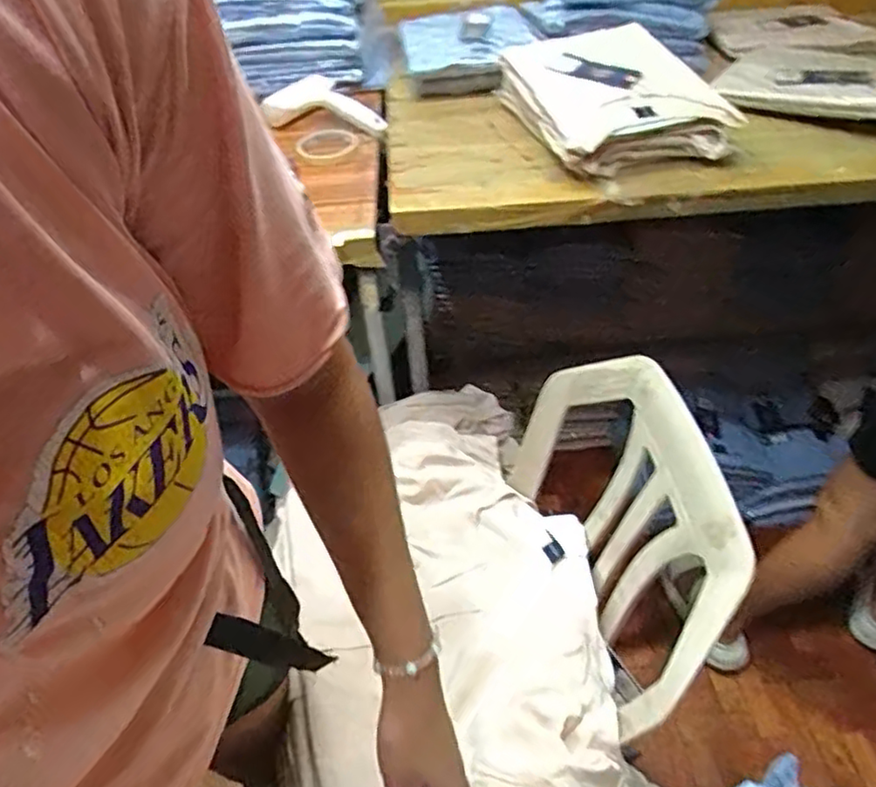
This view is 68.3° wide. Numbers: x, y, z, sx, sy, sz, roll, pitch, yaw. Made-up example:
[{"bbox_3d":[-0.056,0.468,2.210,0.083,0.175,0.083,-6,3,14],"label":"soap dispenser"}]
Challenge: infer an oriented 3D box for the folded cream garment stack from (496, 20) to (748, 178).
[{"bbox_3d":[0.223,-0.395,0.862,0.215,0.086,0.318,-12,45,-8],"label":"folded cream garment stack"}]

